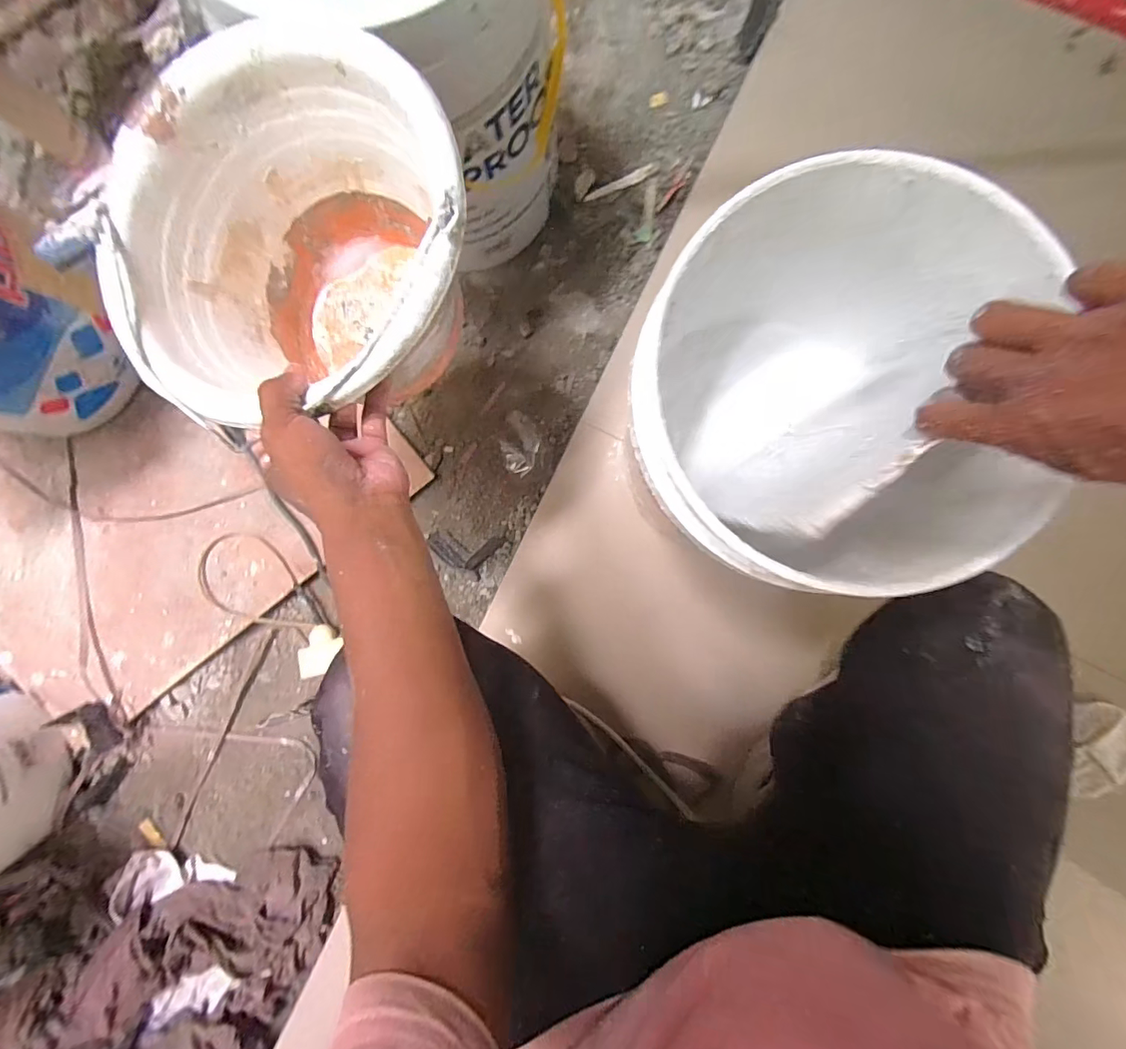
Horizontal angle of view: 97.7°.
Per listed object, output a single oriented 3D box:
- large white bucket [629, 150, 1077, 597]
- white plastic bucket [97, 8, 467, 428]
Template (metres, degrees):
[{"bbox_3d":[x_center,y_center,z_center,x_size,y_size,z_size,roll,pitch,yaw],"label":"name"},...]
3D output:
[{"bbox_3d":[0.199,-0.106,0.451,0.259,0.263,0.271,0,89,3],"label":"large white bucket"},{"bbox_3d":[-0.179,-0.203,0.392,0.241,0.171,0.230,0,89,3],"label":"white plastic bucket"}]

